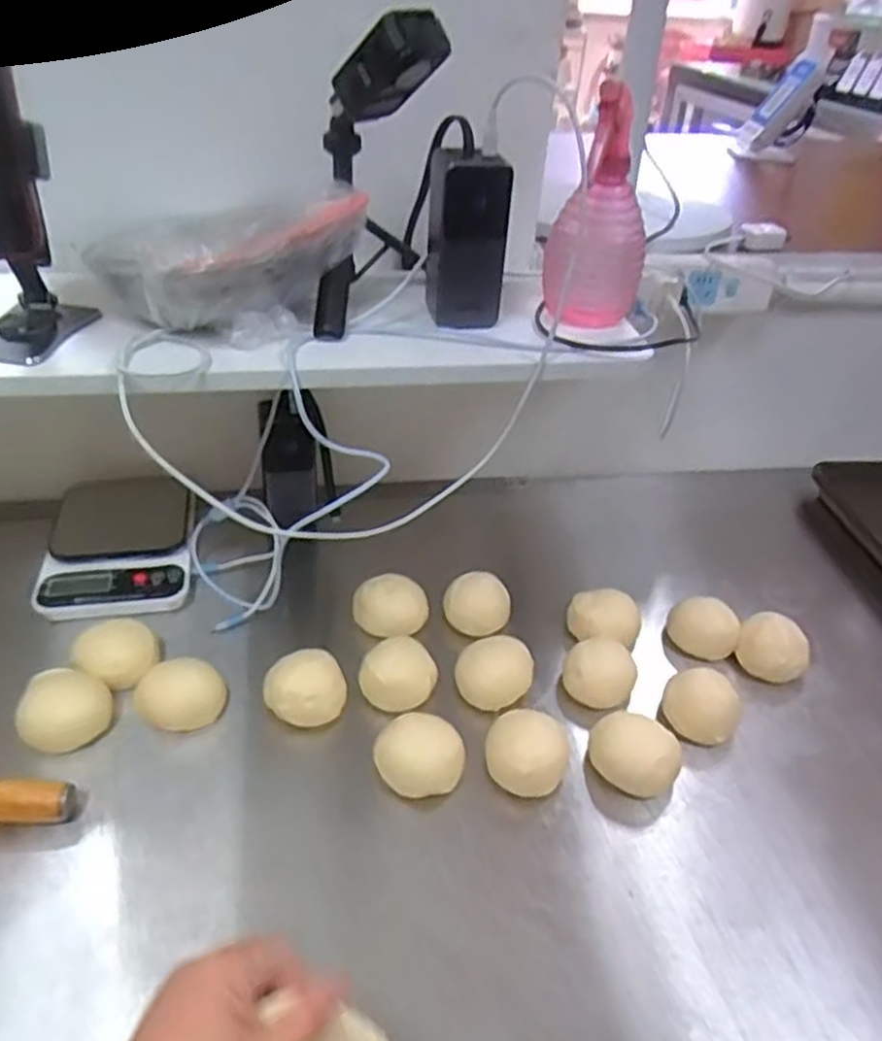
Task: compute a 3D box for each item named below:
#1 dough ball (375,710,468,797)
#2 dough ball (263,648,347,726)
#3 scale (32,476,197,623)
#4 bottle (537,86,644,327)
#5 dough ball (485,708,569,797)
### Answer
[{"bbox_3d":[-0.016,0.175,0.571,0.066,0.035,0.052,6,35,1],"label":"dough ball"},{"bbox_3d":[-0.109,0.135,0.615,0.064,0.053,0.057,-5,38,-13],"label":"dough ball"},{"bbox_3d":[-0.304,0.026,0.732,0.126,0.033,0.161,-2,36,-10],"label":"scale"},{"bbox_3d":[0.127,-0.245,0.619,0.084,0.169,0.068,-17,41,-29],"label":"bottle"},{"bbox_3d":[0.067,0.175,0.586,0.063,0.040,0.064,13,38,11],"label":"dough ball"}]

